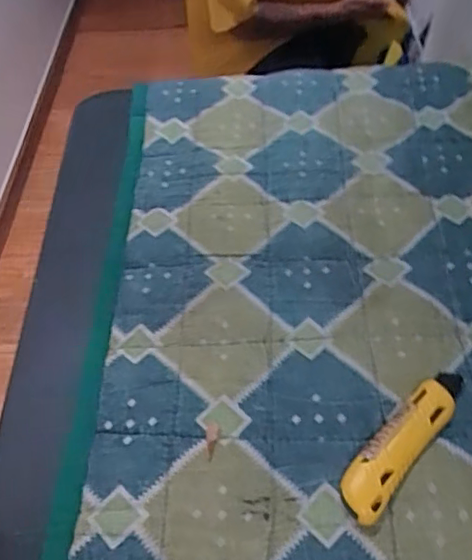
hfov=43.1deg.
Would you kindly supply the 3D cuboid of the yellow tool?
[{"bbox_3d":[0.128,0.118,0.452,0.034,0.016,0.144,33,60,28],"label":"yellow tool"}]

